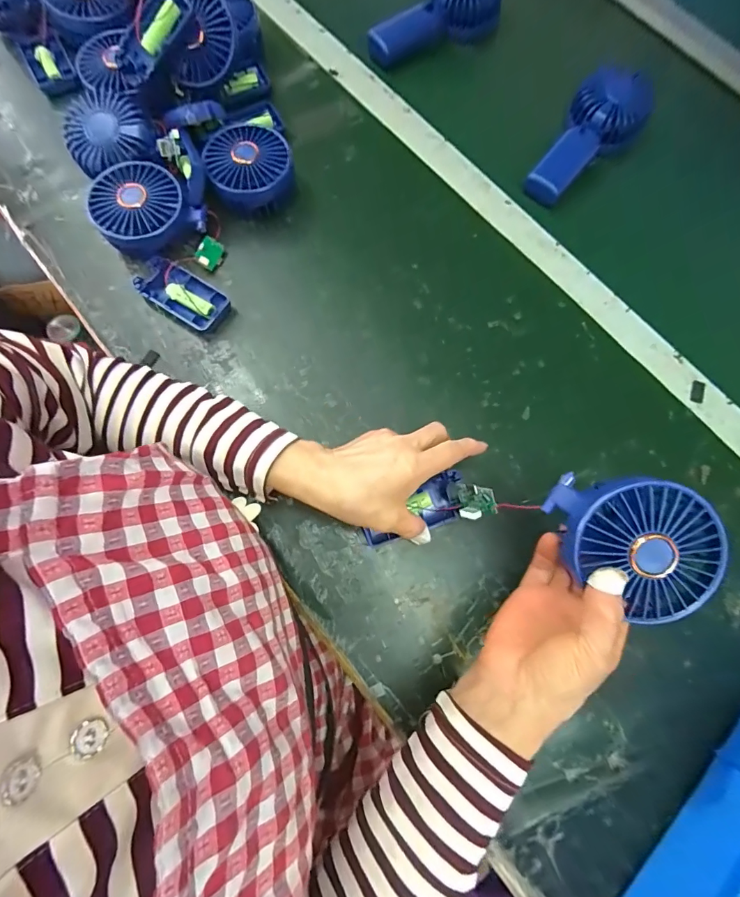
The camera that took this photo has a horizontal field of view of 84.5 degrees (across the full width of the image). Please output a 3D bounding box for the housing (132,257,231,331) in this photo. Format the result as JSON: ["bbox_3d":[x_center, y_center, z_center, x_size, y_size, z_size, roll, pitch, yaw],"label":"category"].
[{"bbox_3d":[-0.186,-0.153,0.406,0.094,0.017,0.044,32,77,7],"label":"housing"}]

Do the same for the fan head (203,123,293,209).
[{"bbox_3d":[-0.122,-0.289,0.429,0.085,0.046,0.083,-7,76,-3],"label":"fan head"}]

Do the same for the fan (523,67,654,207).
[{"bbox_3d":[0.245,-0.357,0.470,0.078,0.040,0.163,44,96,9],"label":"fan"}]

